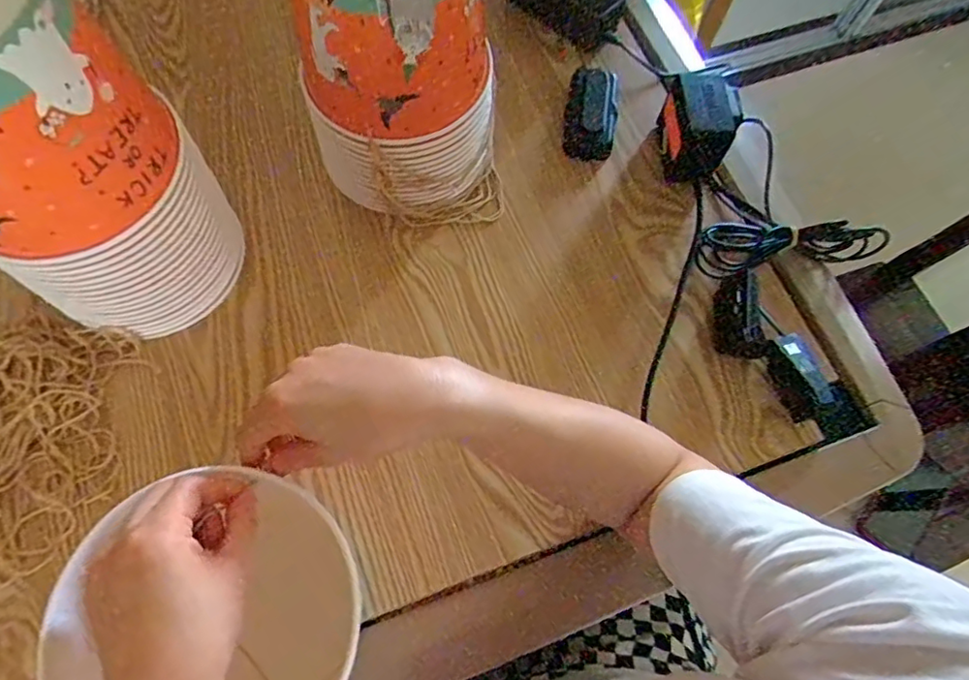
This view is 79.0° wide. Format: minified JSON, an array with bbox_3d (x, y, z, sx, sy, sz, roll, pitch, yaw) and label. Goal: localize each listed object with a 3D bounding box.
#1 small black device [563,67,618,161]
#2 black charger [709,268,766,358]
[{"bbox_3d":[0.113,-0.246,0.625,0.050,0.023,0.121,7,68,0],"label":"small black device"},{"bbox_3d":[0.221,-0.021,0.518,0.039,0.022,0.076,3,68,-2],"label":"black charger"}]

